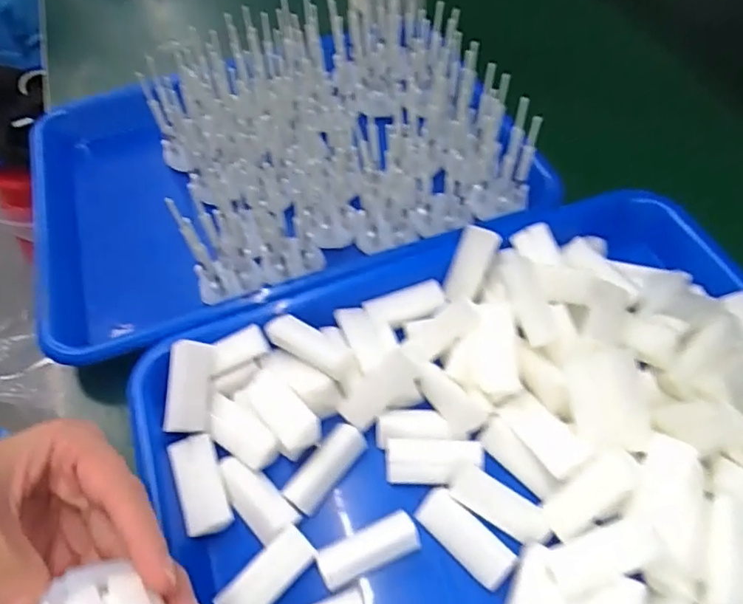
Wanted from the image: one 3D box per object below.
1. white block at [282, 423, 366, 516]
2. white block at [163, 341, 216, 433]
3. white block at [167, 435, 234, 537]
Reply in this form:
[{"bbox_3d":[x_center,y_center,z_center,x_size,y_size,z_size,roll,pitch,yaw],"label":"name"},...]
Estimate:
[{"bbox_3d":[-0.023,0.081,0.288,0.016,0.015,0.046,33,63,25],"label":"white block"},{"bbox_3d":[-0.094,0.044,0.303,0.020,0.014,0.045,0,73,4],"label":"white block"},{"bbox_3d":[-0.083,0.088,0.283,0.021,0.009,0.046,-21,55,-11],"label":"white block"}]

